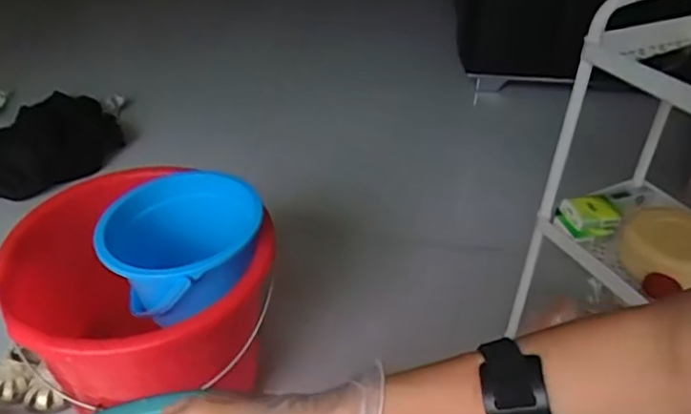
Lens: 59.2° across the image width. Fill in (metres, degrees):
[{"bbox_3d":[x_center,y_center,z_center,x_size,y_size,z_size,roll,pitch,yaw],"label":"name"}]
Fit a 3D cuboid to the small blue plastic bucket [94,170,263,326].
[{"bbox_3d":[-0.216,0.059,0.812,0.189,0.120,0.199,1,37,-1],"label":"small blue plastic bucket"}]

